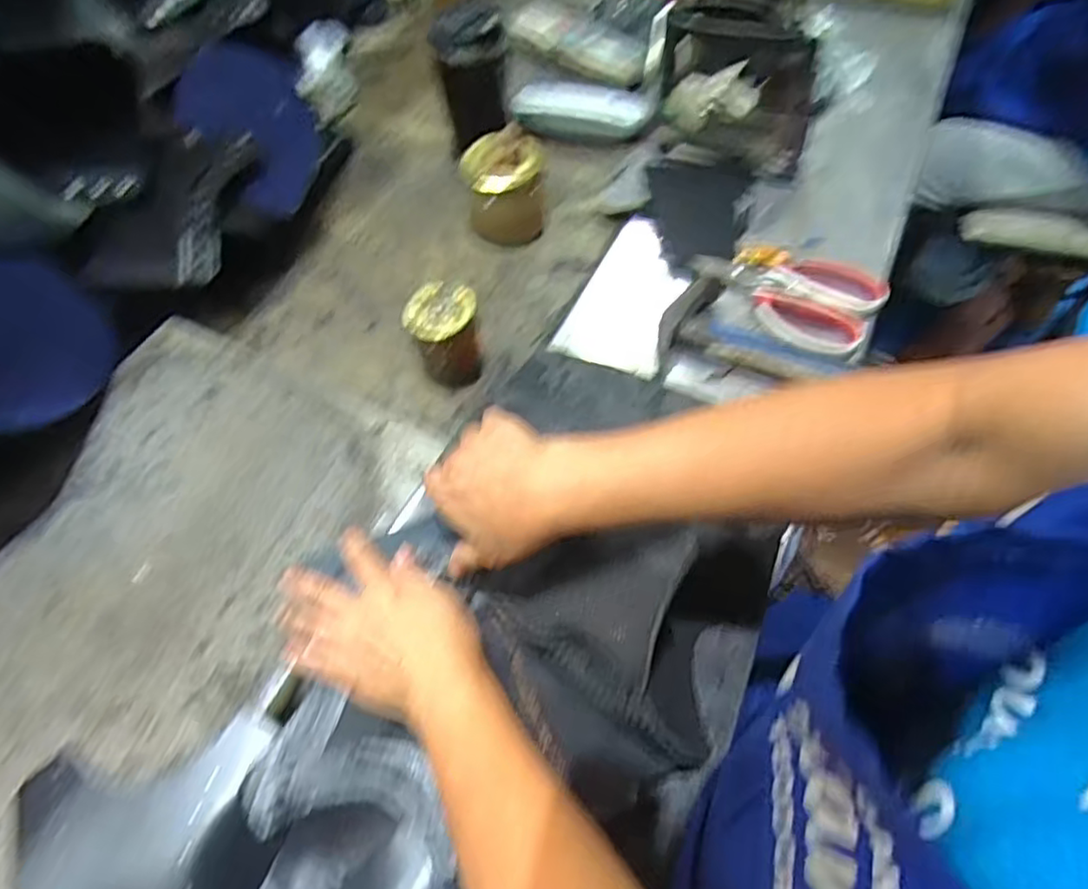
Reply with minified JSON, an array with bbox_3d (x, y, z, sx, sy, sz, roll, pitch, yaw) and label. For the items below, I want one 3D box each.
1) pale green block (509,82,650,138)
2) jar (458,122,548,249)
[{"bbox_3d":[0.043,-0.401,0.801,0.159,0.041,0.057,12,59,9],"label":"pale green block"},{"bbox_3d":[-0.042,-0.278,0.690,0.083,0.112,0.083,-1,58,1],"label":"jar"}]

